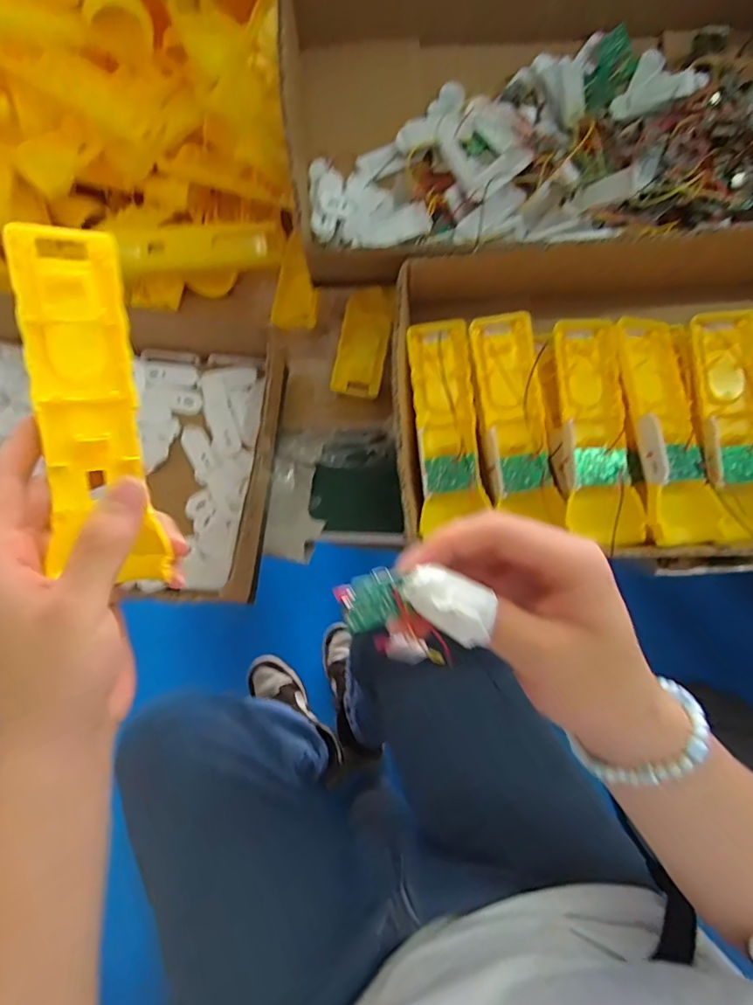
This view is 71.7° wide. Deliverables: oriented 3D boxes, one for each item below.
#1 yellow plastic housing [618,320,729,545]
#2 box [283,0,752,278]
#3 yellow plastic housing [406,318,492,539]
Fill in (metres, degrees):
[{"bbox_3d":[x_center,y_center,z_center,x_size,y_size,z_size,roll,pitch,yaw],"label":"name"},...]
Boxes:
[{"bbox_3d":[0.201,-0.054,0.367,0.052,0.043,0.166,-4,64,-1],"label":"yellow plastic housing"},{"bbox_3d":[0.150,-0.297,0.401,0.421,0.145,0.247,-6,78,2],"label":"box"},{"bbox_3d":[0.050,-0.058,0.374,0.045,0.026,0.148,-3,80,-1],"label":"yellow plastic housing"}]

